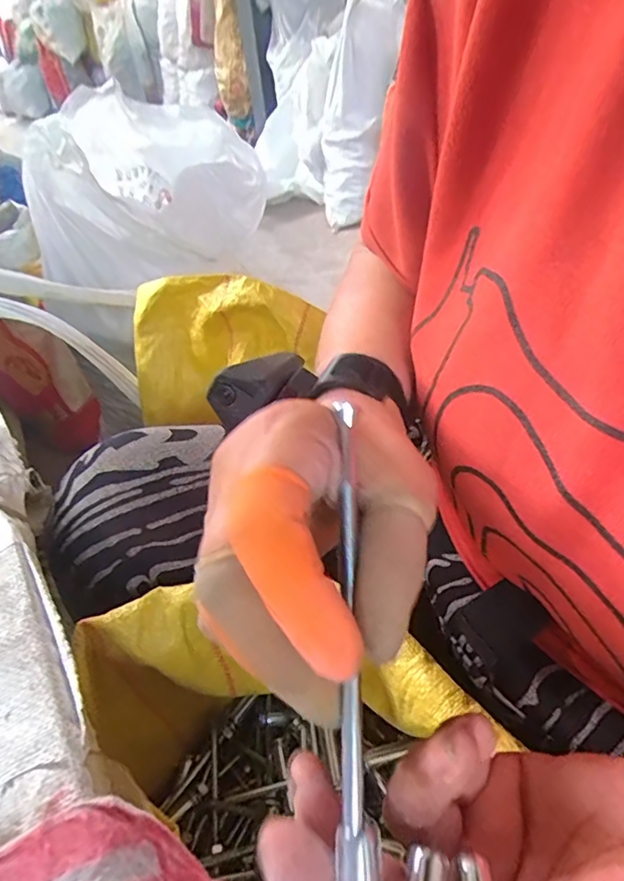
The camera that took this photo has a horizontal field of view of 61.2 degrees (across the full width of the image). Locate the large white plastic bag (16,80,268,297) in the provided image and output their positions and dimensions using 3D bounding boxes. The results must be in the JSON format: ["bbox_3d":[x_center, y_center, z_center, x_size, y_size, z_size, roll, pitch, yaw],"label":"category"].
[{"bbox_3d":[-0.251,-0.399,0.828,0.234,0.228,0.344,20,48,27],"label":"large white plastic bag"}]

